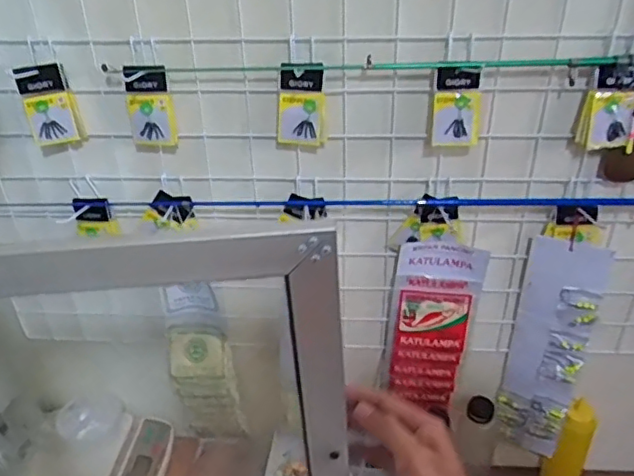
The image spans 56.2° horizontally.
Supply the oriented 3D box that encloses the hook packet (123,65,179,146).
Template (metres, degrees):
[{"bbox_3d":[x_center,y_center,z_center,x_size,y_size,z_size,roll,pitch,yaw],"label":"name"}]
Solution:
[{"bbox_3d":[-0.200,-0.157,0.710,0.055,0.094,0.020,-4,26,-4],"label":"hook packet"}]

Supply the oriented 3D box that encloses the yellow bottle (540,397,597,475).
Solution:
[{"bbox_3d":[0.412,0.346,0.972,0.061,0.191,0.053,16,37,25],"label":"yellow bottle"}]

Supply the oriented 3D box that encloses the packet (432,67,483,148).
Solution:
[{"bbox_3d":[0.159,-0.148,0.676,0.052,0.096,0.031,7,34,13],"label":"packet"}]

